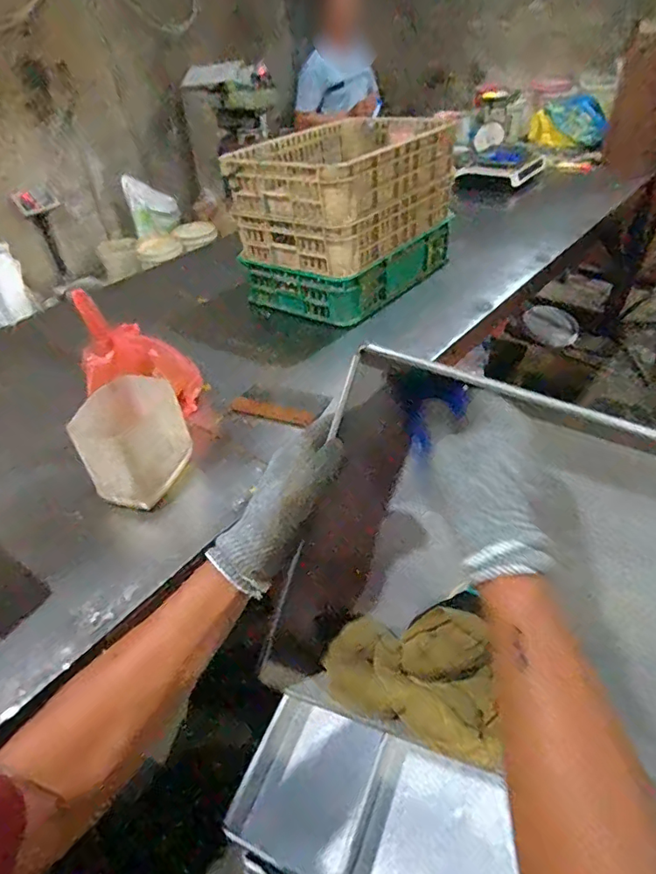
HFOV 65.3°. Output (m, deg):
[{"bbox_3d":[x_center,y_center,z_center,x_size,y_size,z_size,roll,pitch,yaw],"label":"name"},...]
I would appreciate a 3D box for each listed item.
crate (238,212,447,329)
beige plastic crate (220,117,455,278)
[{"bbox_3d":[0.081,-0.525,1.587,0.359,0.157,0.594,29,51,33],"label":"crate"},{"bbox_3d":[0.072,-0.770,1.572,0.454,0.265,0.671,26,50,31],"label":"beige plastic crate"}]

